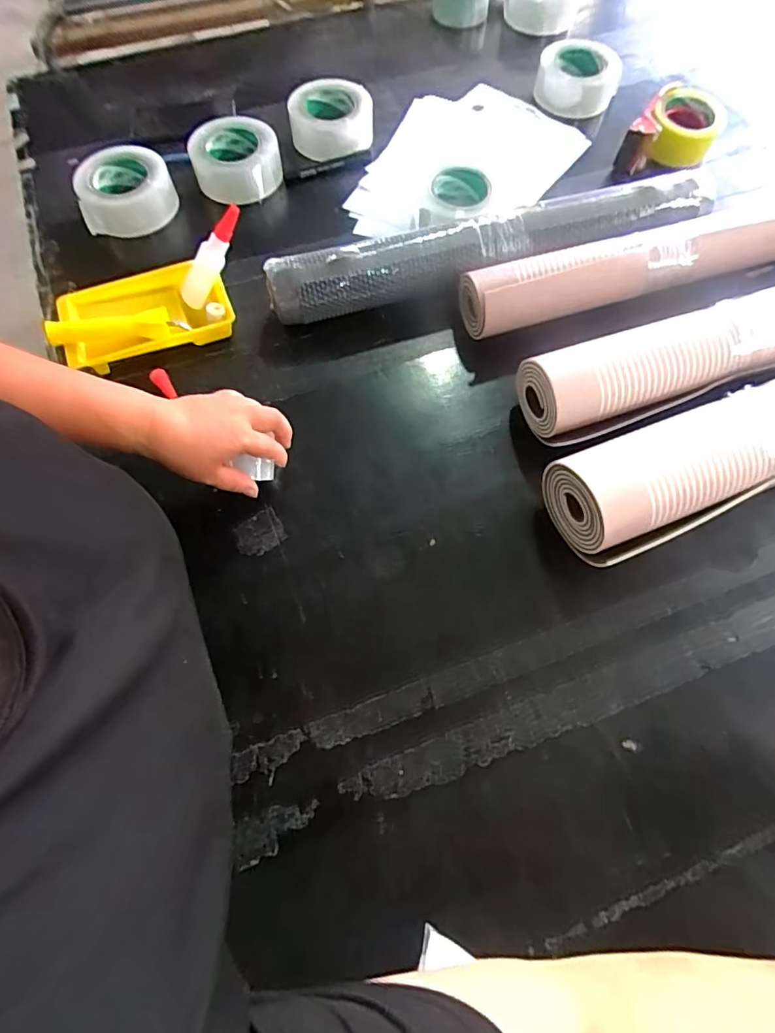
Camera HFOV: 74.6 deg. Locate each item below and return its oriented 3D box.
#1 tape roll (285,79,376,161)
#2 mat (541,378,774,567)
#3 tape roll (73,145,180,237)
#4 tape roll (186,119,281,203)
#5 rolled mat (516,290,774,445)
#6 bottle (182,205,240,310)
[{"bbox_3d":[-0.088,-0.624,0.808,0.130,0.048,0.133,0,70,-1],"label":"tape roll"},{"bbox_3d":[0.412,-0.087,0.551,0.497,0.091,0.113,-21,71,-9],"label":"mat"},{"bbox_3d":[-0.378,-0.479,0.749,0.125,0.057,0.125,0,70,-1],"label":"tape roll"},{"bbox_3d":[-0.227,-0.537,0.770,0.128,0.059,0.128,0,70,-1],"label":"tape roll"},{"bbox_3d":[0.398,-0.197,0.607,0.504,0.089,0.106,-18,71,-7],"label":"rolled mat"},{"bbox_3d":[-0.223,-0.330,0.651,0.025,0.137,0.045,-8,62,-50],"label":"bottle"}]

